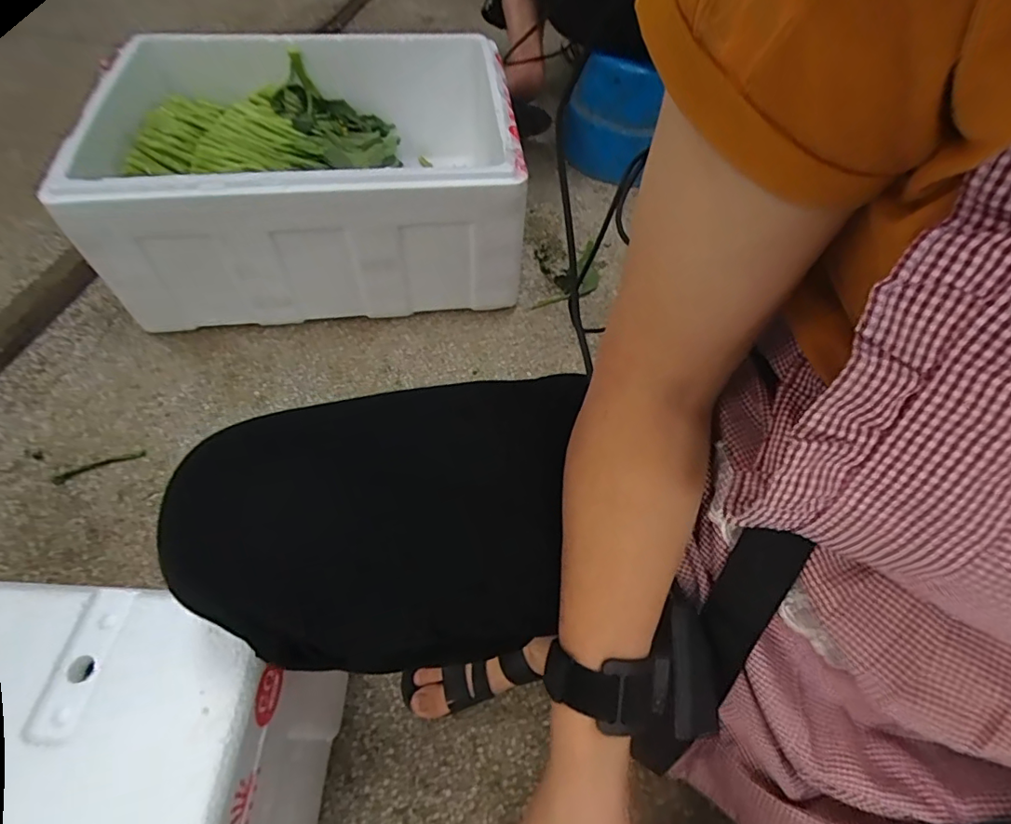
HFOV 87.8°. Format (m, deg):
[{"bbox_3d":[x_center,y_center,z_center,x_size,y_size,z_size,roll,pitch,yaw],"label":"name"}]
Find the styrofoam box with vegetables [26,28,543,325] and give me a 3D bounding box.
[{"bbox_3d":[-0.307,-0.361,0.839,0.640,0.271,0.425,0,56,-3],"label":"styrofoam box with vegetables"}]

